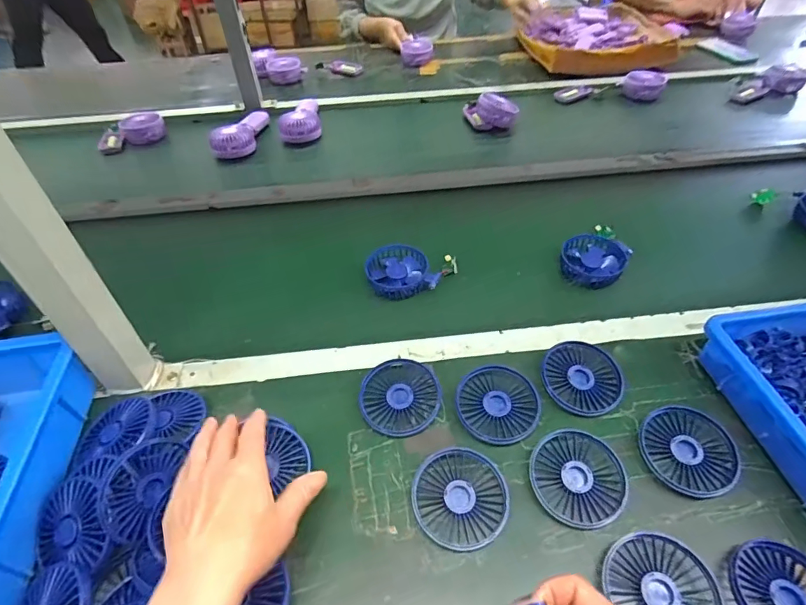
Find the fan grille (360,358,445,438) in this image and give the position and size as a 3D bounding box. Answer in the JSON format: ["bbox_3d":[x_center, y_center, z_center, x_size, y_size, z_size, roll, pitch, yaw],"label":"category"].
[{"bbox_3d":[-0.003,0.104,0.501,0.085,0.022,0.081,-1,46,1],"label":"fan grille"}]

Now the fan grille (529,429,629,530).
[{"bbox_3d":[0.168,0.165,0.436,0.086,0.015,0.084,-1,46,1],"label":"fan grille"}]

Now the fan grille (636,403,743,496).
[{"bbox_3d":[0.282,0.146,0.453,0.087,0.015,0.086,-11,47,-9],"label":"fan grille"}]

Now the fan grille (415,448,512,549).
[{"bbox_3d":[0.054,0.181,0.428,0.085,0.015,0.085,-1,46,1],"label":"fan grille"}]

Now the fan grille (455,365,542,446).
[{"bbox_3d":[0.103,0.110,0.493,0.087,0.018,0.086,-1,46,1],"label":"fan grille"}]

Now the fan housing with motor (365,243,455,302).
[{"bbox_3d":[0.014,-0.048,0.663,0.130,0.022,0.088,-8,46,-6],"label":"fan housing with motor"}]

